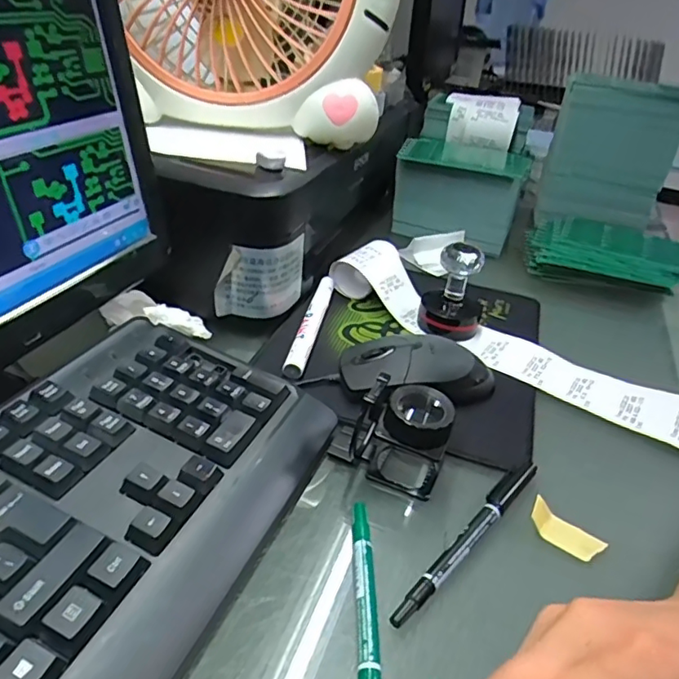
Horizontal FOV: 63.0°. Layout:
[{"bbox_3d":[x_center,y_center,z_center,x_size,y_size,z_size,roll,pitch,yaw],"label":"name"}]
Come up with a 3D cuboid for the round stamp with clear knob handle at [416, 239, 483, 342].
[{"bbox_3d":[0.098,-0.046,0.470,0.050,0.076,0.053,5,33,-3],"label":"round stamp with clear knob handle"}]

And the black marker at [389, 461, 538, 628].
[{"bbox_3d":[0.074,0.106,0.306,0.012,0.011,0.141,29,39,30],"label":"black marker"}]

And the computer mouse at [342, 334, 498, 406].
[{"bbox_3d":[0.058,0.021,0.398,0.110,0.035,0.053,1,34,-9],"label":"computer mouse"}]

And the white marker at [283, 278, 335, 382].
[{"bbox_3d":[-0.022,-0.015,0.459,0.016,0.011,0.143,10,33,6],"label":"white marker"}]

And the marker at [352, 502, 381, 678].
[{"bbox_3d":[0.014,0.134,0.253,0.014,0.012,0.139,4,33,-3],"label":"marker"}]

